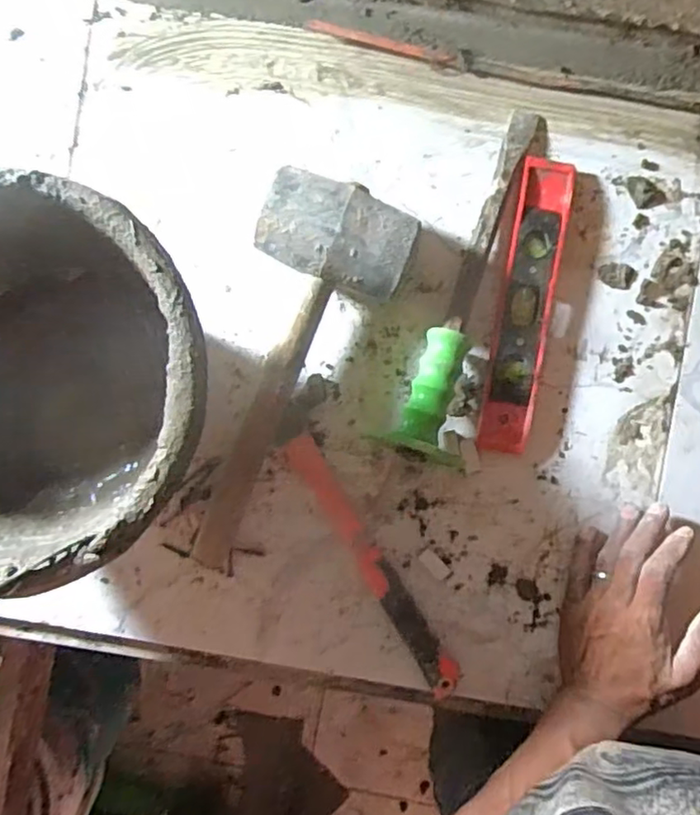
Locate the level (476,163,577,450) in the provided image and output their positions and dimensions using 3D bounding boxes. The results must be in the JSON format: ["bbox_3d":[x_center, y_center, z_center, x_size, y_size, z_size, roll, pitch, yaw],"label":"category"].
[{"bbox_3d":[0.137,-0.078,0.491,0.040,0.017,0.224,9,91,1],"label":"level"}]

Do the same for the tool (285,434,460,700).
[{"bbox_3d":[0.018,0.122,0.490,0.025,0.015,0.226,-32,90,1],"label":"tool"}]

